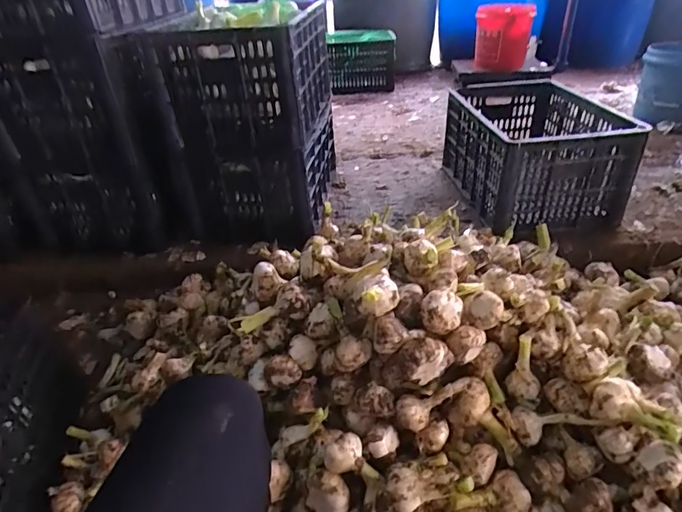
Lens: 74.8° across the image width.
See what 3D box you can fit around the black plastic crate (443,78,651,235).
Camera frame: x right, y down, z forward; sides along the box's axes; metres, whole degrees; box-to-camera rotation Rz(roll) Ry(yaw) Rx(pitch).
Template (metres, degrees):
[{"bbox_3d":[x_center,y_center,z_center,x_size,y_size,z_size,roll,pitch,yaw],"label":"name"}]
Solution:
[{"bbox_3d":[0.486,-0.281,1.151,0.336,0.235,0.508,-6,35,-1],"label":"black plastic crate"}]

